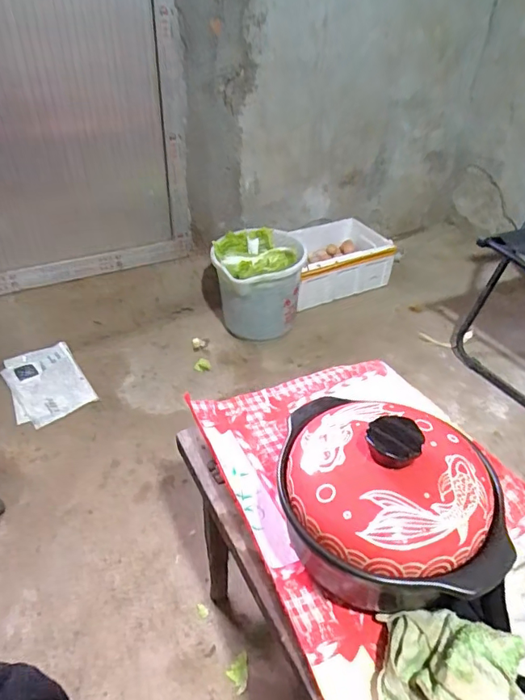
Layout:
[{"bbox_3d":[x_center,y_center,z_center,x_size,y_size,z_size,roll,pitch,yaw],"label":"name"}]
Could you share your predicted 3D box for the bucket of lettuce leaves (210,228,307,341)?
[{"bbox_3d":[-0.013,-0.178,1.427,0.247,0.263,0.253,0,37,0],"label":"bucket of lettuce leaves"}]

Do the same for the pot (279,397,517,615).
[{"bbox_3d":[0.138,0.162,0.556,0.225,0.168,0.222,0,37,0],"label":"pot"}]

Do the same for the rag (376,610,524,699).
[{"bbox_3d":[0.171,0.296,0.463,0.124,0.074,0.116,-2,37,-4],"label":"rag"}]

